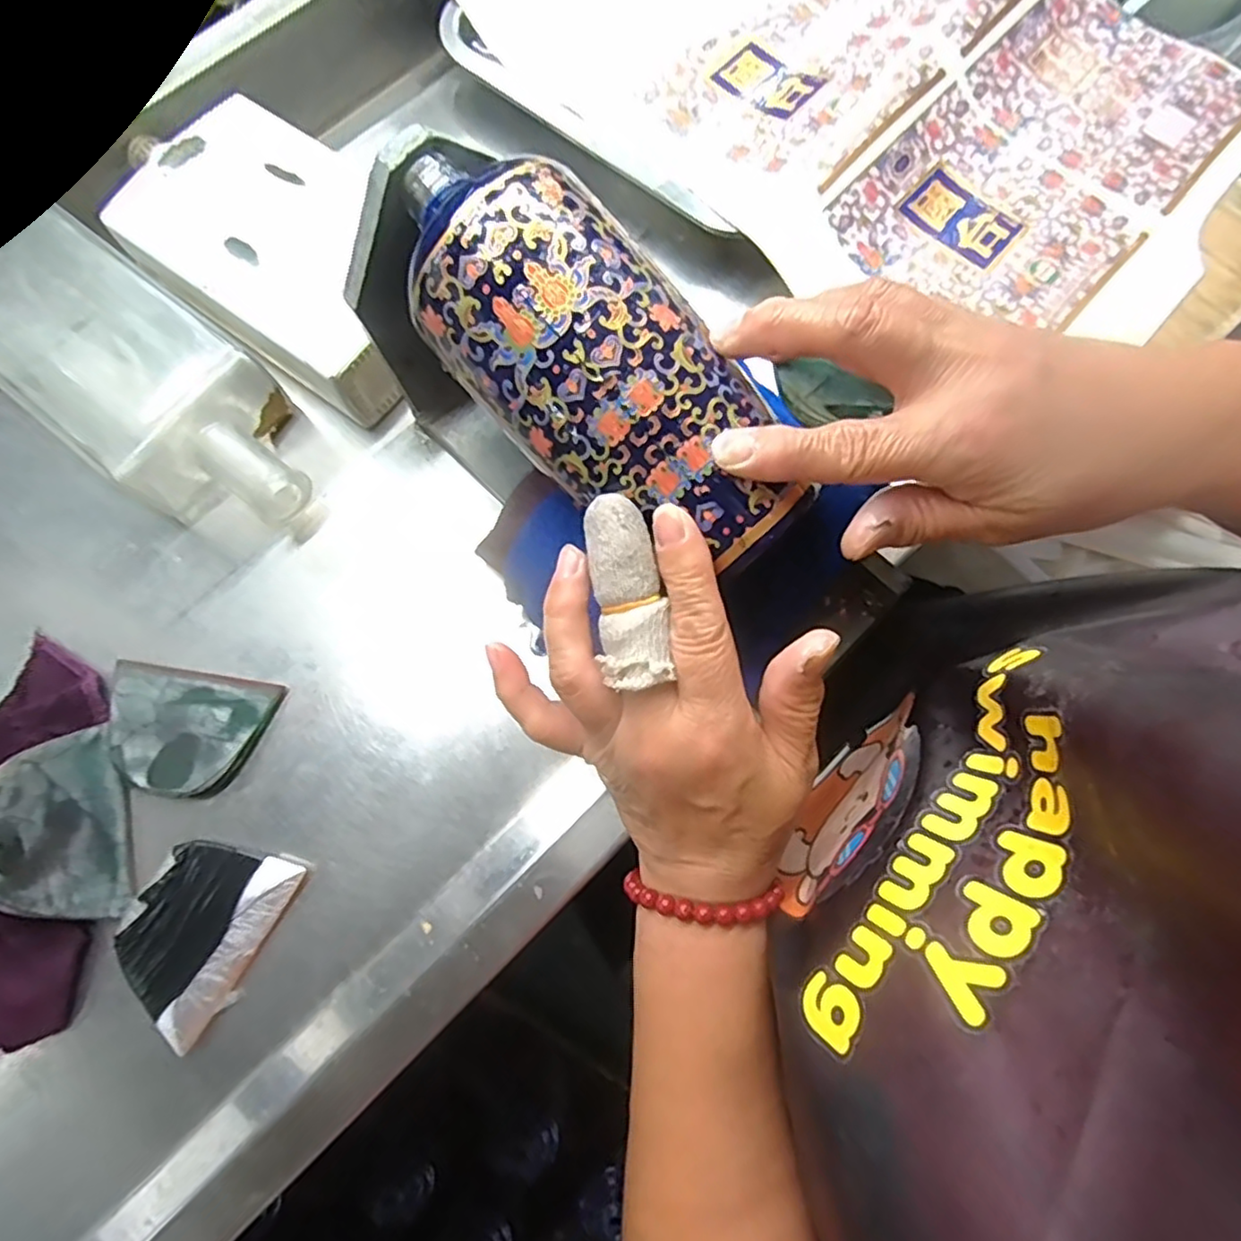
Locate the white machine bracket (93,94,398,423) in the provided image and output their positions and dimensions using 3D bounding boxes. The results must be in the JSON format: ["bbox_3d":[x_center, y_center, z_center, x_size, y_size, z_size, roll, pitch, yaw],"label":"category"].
[{"bbox_3d":[-0.176,-0.197,0.355,0.184,0.048,0.111,37,80,6],"label":"white machine bracket"}]

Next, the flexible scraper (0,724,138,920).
[{"bbox_3d":[-0.258,0.095,0.294,0.055,0.005,0.083,-8,80,-34],"label":"flexible scraper"}]

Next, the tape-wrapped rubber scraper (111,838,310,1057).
[{"bbox_3d":[-0.193,0.141,0.296,0.060,0.009,0.081,25,79,4],"label":"tape-wrapped rubber scraper"}]

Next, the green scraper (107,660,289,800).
[{"bbox_3d":[-0.213,0.053,0.315,0.082,0.008,0.058,10,78,1],"label":"green scraper"}]

